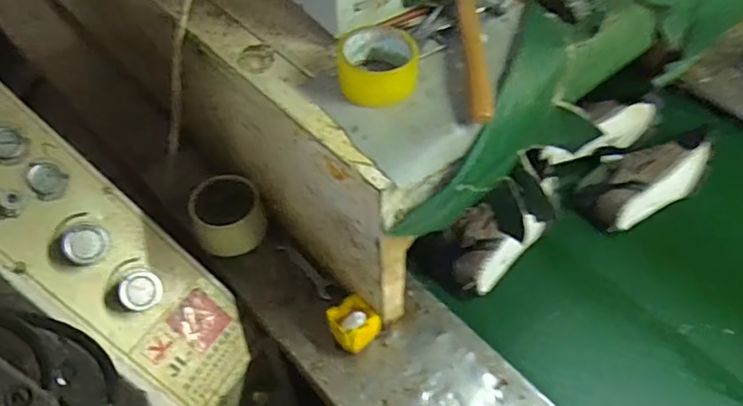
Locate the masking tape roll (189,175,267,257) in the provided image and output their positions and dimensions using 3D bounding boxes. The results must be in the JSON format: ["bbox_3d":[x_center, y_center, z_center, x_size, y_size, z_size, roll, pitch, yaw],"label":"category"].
[{"bbox_3d":[-0.234,0.019,0.907,0.112,0.080,0.107,0,53,0],"label":"masking tape roll"}]

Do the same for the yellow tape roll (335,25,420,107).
[{"bbox_3d":[0.008,-0.166,0.669,0.095,0.054,0.095,0,53,0],"label":"yellow tape roll"}]

